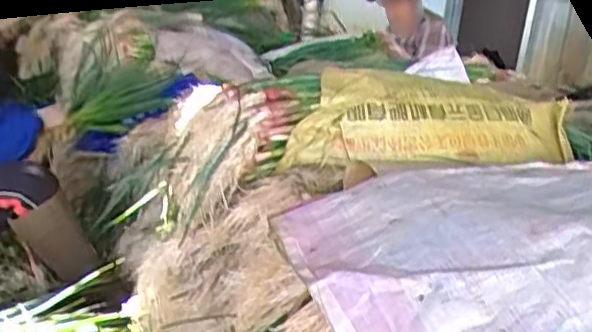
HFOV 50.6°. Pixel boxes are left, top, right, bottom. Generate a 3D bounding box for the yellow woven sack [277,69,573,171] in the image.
[{"bbox_3d":[0.218,-0.067,0.946,0.465,0.121,0.118,-1,16,-24],"label":"yellow woven sack"}]

